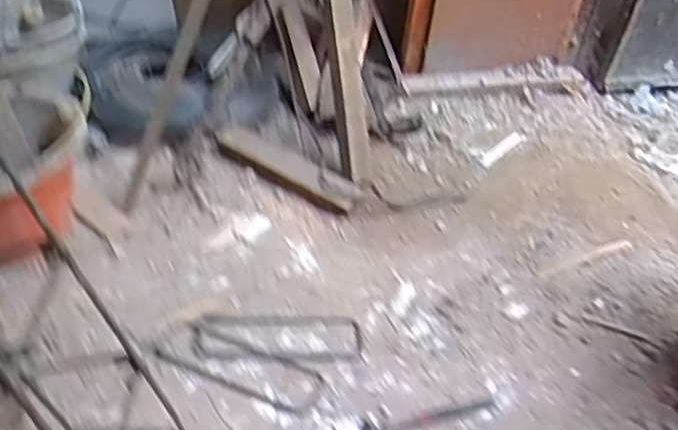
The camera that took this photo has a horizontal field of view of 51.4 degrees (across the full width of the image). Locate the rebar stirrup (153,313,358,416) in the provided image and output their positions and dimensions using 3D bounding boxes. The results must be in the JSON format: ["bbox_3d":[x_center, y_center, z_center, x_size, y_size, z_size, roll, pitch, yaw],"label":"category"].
[{"bbox_3d":[-0.106,0.188,1.043,0.251,0.012,0.194,18,42,13],"label":"rebar stirrup"}]

